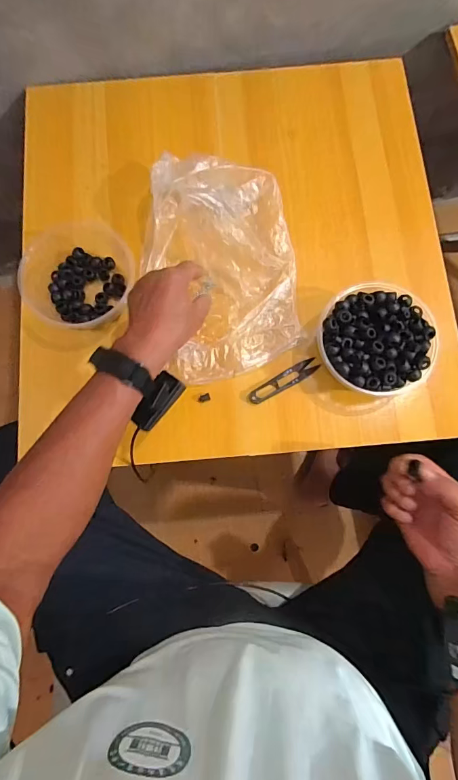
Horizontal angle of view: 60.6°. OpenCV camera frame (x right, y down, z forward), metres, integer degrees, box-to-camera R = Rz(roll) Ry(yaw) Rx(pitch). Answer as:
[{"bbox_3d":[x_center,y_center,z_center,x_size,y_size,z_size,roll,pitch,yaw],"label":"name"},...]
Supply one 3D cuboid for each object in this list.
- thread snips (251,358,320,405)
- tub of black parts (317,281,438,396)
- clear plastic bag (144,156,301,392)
[{"bbox_3d":[0.074,-0.012,0.522,0.104,0.014,0.022,-31,81,-6],"label":"thread snips"},{"bbox_3d":[0.183,-0.062,0.500,0.144,0.062,0.141,0,79,0],"label":"tub of black parts"},{"bbox_3d":[-0.013,-0.169,0.515,0.202,0.078,0.289,-12,79,-2],"label":"clear plastic bag"}]

